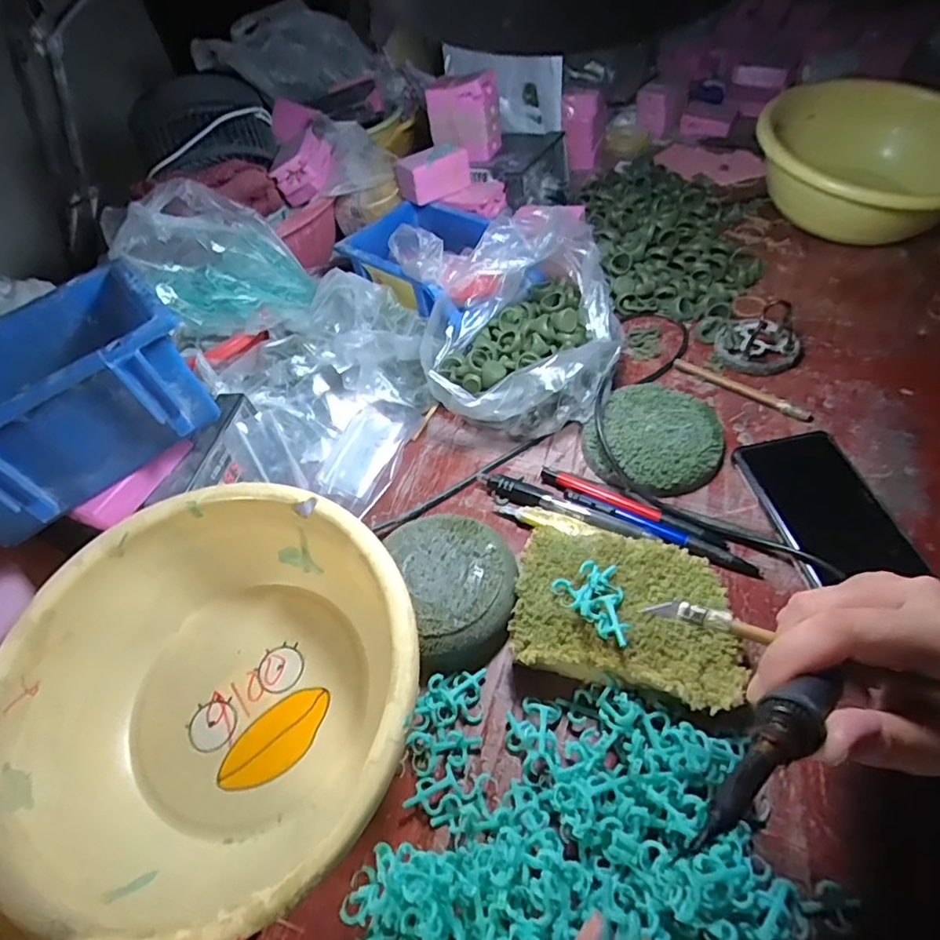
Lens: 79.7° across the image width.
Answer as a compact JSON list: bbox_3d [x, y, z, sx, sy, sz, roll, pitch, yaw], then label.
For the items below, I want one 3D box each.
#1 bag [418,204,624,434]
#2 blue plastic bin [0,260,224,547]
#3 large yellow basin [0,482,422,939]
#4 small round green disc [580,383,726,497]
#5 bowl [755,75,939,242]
[{"bbox_3d":[0.046,-0.131,0.498,0.168,0.097,0.196,-3,51,6],"label":"bag"},{"bbox_3d":[-0.261,-0.047,0.345,0.161,0.072,0.126,-36,55,-19],"label":"blue plastic bin"},{"bbox_3d":[-0.139,0.128,0.321,0.221,0.087,0.217,-4,51,5],"label":"large yellow basin"},{"bbox_3d":[0.147,-0.027,0.451,0.102,0.023,0.099,-4,51,5],"label":"small round green disc"},{"bbox_3d":[0.421,-0.323,0.587,0.211,0.096,0.239,28,59,24],"label":"bowl"}]

